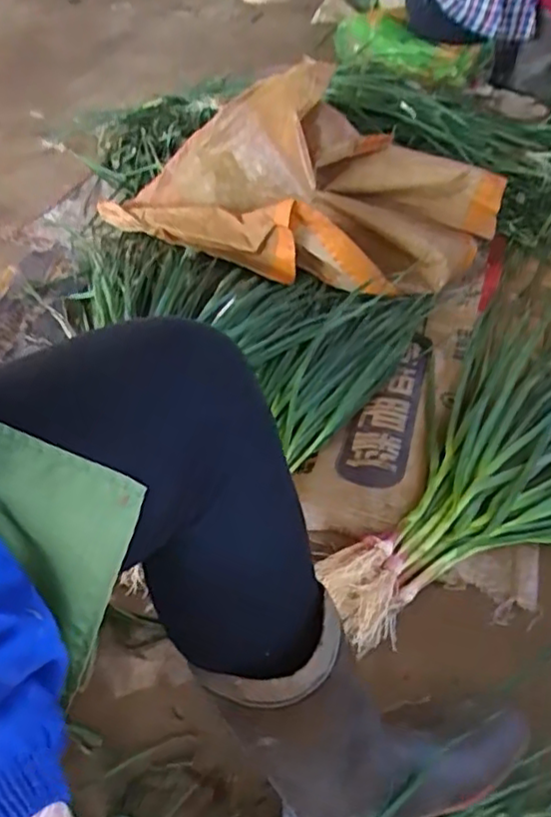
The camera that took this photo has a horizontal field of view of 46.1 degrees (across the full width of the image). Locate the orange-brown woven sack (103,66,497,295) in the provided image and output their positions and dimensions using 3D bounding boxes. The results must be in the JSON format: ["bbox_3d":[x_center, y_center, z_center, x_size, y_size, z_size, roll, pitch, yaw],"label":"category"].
[{"bbox_3d":[0.027,-0.427,1.178,0.680,0.216,0.367,22,51,23],"label":"orange-brown woven sack"}]

